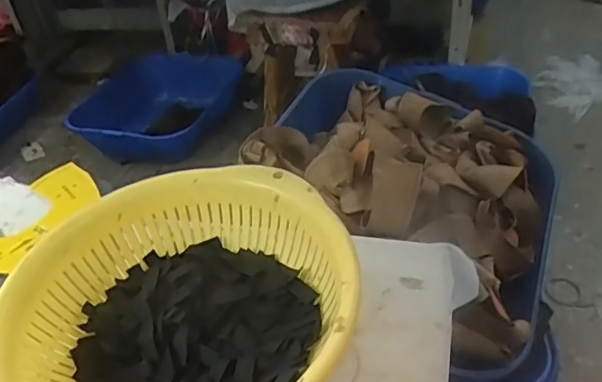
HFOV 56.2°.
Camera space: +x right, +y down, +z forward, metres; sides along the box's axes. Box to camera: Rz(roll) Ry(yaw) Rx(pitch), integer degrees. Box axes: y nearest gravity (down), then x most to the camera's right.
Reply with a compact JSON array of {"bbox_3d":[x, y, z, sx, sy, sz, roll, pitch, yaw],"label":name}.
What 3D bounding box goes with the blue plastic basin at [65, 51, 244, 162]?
[{"bbox_3d":[-0.397,-0.229,1.549,0.422,0.219,0.276,12,43,22],"label":"blue plastic basin"}]

